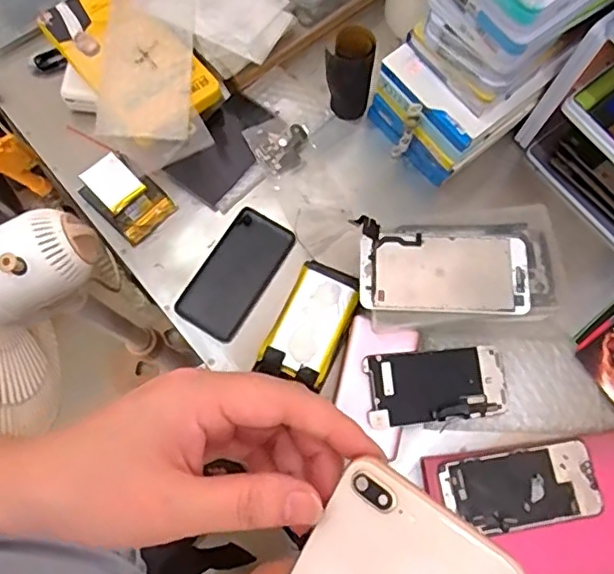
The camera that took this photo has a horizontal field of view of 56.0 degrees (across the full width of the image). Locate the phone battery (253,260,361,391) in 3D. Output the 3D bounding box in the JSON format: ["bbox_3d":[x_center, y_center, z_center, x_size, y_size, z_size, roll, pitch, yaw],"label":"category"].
[{"bbox_3d":[0.005,0.036,0.556,0.065,0.013,0.116,22,76,11],"label":"phone battery"}]

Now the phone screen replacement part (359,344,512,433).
[{"bbox_3d":[0.125,0.093,0.546,0.140,0.011,0.068,-4,80,-13],"label":"phone screen replacement part"}]

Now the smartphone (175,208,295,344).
[{"bbox_3d":[-0.073,-0.014,0.599,0.067,0.013,0.135,30,74,7],"label":"smartphone"}]

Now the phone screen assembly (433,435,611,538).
[{"bbox_3d":[0.195,0.183,0.526,0.144,0.008,0.067,-8,73,-5],"label":"phone screen assembly"}]

